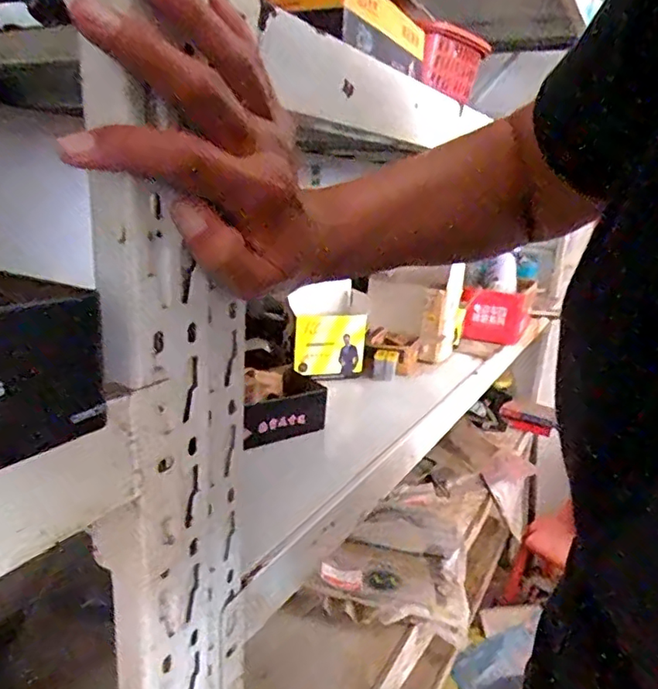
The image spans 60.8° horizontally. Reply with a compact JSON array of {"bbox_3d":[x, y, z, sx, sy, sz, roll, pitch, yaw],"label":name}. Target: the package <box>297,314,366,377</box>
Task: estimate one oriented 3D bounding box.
[{"bbox_3d":[0.003,0.000,0.811,0.107,0.087,0.005,0,14,-24],"label":"package"}]

